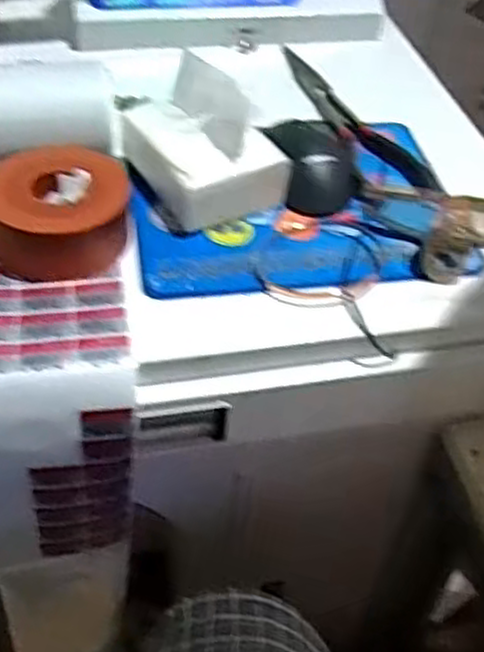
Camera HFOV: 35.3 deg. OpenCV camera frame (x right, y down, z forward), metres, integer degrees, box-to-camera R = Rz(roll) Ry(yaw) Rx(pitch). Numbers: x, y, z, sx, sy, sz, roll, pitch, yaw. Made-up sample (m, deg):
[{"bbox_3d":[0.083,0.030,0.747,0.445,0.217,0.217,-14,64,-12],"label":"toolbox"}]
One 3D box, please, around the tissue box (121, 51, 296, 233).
[{"bbox_3d":[-0.034,-0.146,0.593,0.092,0.087,0.124,-25,53,-25],"label":"tissue box"}]

